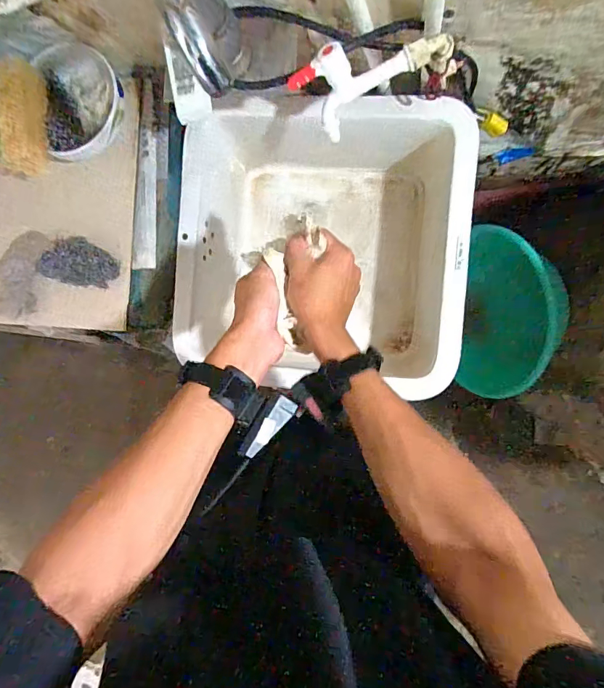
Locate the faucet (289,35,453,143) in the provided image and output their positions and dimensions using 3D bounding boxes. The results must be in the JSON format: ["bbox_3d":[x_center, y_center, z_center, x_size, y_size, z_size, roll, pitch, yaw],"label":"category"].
[{"bbox_3d":[0.083,-0.332,0.548,0.190,0.087,0.064,-26,91,2],"label":"faucet"}]

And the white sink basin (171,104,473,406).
[{"bbox_3d":[0.026,-0.163,0.766,0.444,0.243,0.429,5,92,2],"label":"white sink basin"}]

